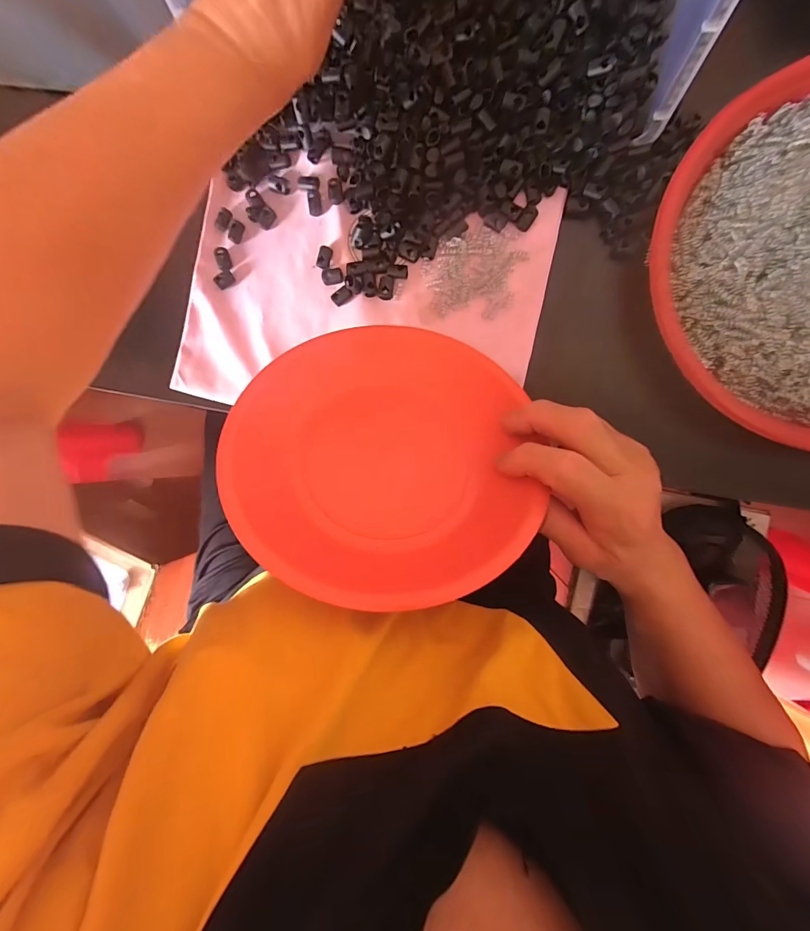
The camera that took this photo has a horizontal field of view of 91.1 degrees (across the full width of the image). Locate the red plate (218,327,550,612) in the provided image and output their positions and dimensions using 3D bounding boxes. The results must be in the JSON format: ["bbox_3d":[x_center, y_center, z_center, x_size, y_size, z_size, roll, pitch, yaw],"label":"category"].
[{"bbox_3d":[-0.016,-0.009,0.257,0.179,0.038,0.190,-2,63,-12],"label":"red plate"}]

